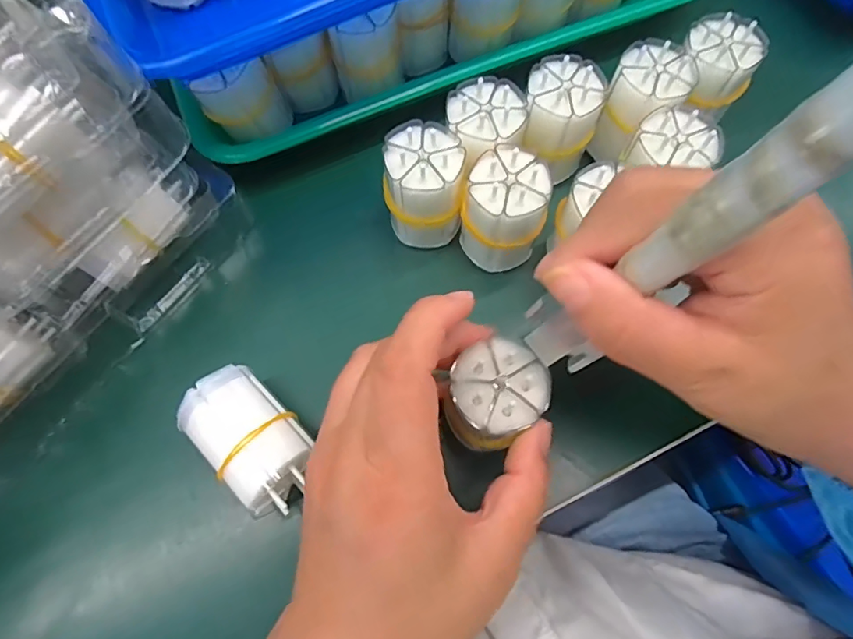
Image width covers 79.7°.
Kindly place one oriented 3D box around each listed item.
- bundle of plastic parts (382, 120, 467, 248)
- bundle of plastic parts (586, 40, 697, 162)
[{"bbox_3d":[-0.001,-0.065,0.259,0.037,0.058,0.040,-3,69,0],"label":"bundle of plastic parts"},{"bbox_3d":[0.113,-0.112,0.272,0.035,0.051,0.039,24,71,10],"label":"bundle of plastic parts"}]

